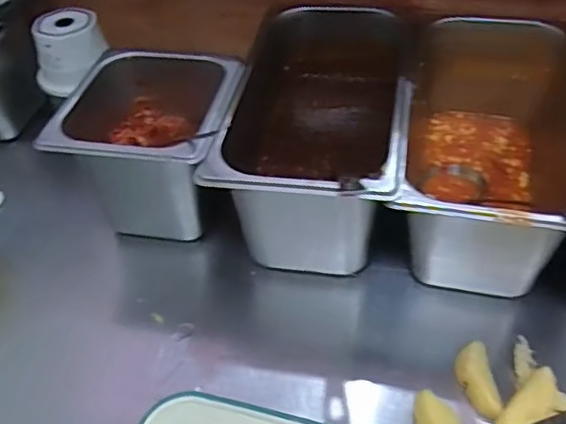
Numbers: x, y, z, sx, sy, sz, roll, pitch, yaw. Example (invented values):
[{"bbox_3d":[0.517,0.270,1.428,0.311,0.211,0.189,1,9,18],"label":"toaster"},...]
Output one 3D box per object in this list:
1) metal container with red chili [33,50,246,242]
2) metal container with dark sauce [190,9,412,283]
[{"bbox_3d":[-0.128,-0.069,0.644,0.169,0.152,0.180,7,48,11],"label":"metal container with red chili"},{"bbox_3d":[0.049,-0.098,0.647,0.168,0.136,0.344,7,48,11],"label":"metal container with dark sauce"}]

